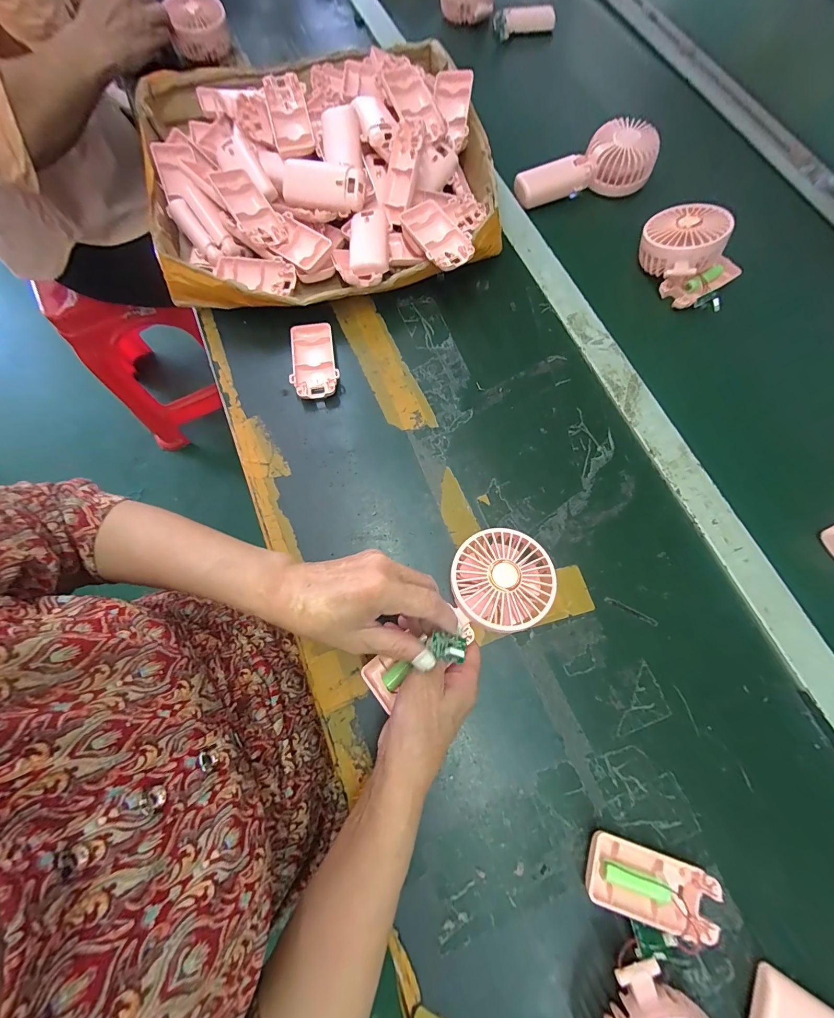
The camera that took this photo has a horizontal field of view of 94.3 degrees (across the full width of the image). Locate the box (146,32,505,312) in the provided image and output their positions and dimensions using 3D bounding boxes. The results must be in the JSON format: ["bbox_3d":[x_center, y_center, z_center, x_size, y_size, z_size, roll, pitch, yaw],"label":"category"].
[{"bbox_3d":[-0.121,-0.417,0.475,0.398,0.081,0.400,-11,73,-3],"label":"box"}]

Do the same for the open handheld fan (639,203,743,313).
[{"bbox_3d":[0.316,-0.295,0.450,0.118,0.054,0.088,39,77,11],"label":"open handheld fan"}]

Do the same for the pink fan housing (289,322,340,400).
[{"bbox_3d":[-0.115,-0.164,0.433,0.049,0.020,0.092,-12,73,-3],"label":"pink fan housing"}]

